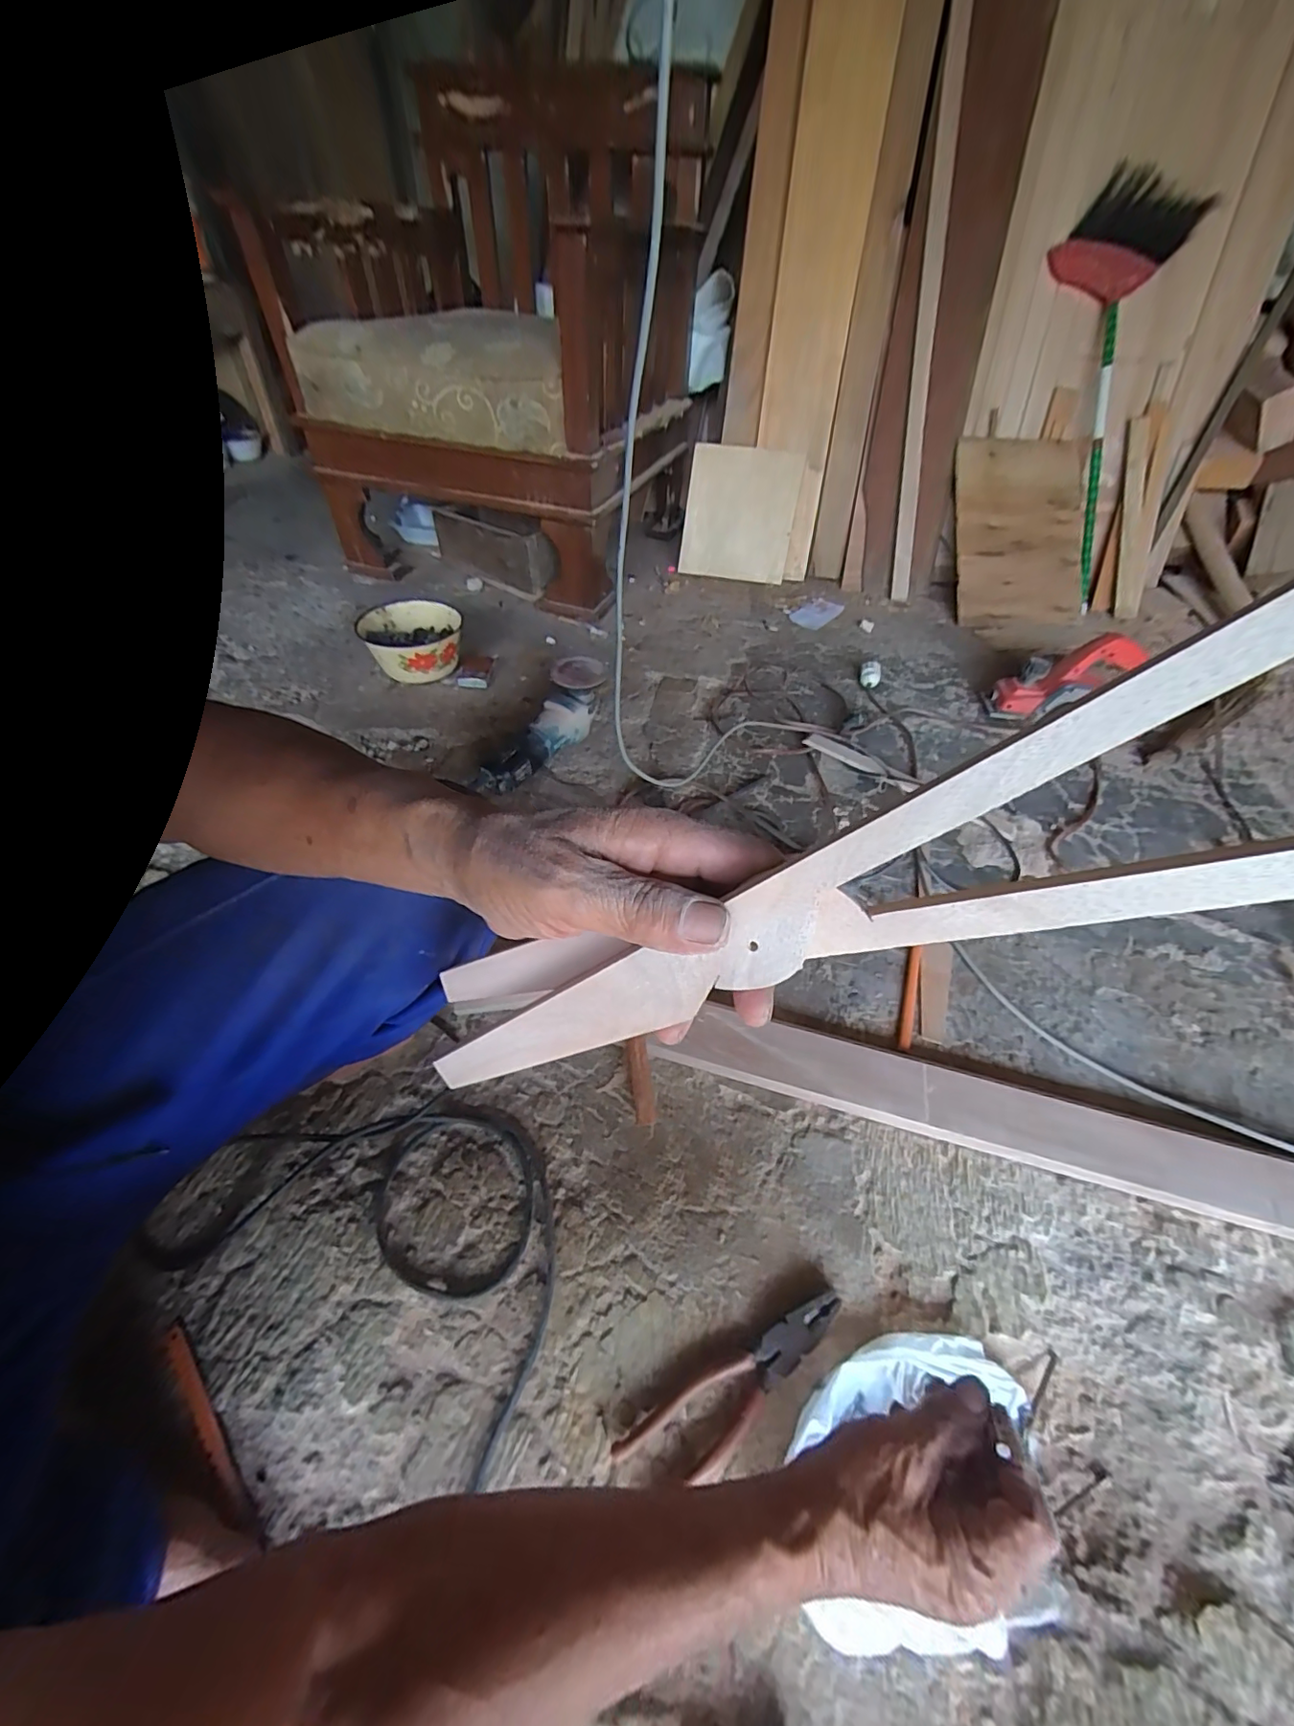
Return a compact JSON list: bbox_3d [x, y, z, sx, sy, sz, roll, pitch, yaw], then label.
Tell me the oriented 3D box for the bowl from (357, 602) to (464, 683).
[{"bbox_3d":[-0.434,-0.411,1.041,0.177,0.086,0.176,1,49,-1],"label":"bowl"}]

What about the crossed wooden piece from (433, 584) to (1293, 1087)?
[{"bbox_3d":[0.057,0.022,0.208,0.353,0.087,0.027,-24,19,21],"label":"crossed wooden piece"}]

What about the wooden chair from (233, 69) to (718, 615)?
[{"bbox_3d":[-0.297,-1.091,1.229,0.680,0.752,0.729,16,51,12],"label":"wooden chair"}]

